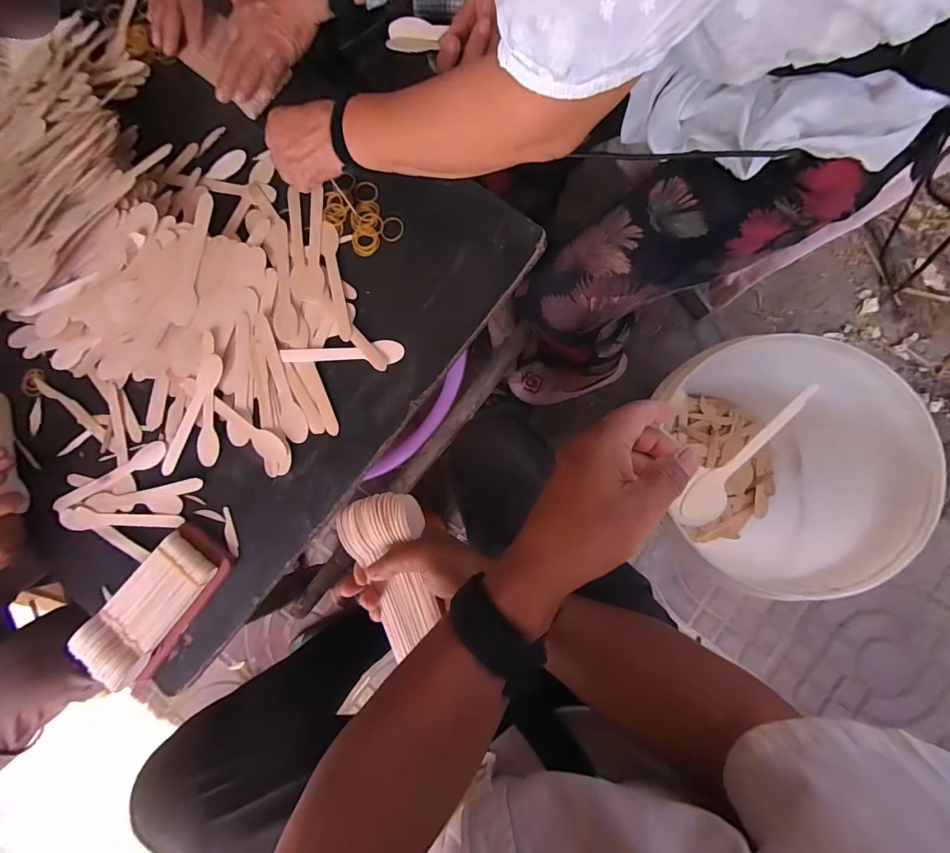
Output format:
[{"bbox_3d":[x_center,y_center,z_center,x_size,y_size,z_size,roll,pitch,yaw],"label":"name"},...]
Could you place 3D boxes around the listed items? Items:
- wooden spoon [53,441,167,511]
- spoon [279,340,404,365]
[{"bbox_3d":[-0.460,0.061,0.514,0.161,0.008,0.029,-27,78,3],"label":"wooden spoon"},{"bbox_3d":[-0.157,-0.089,0.480,0.144,0.008,0.029,1,80,8],"label":"spoon"}]

